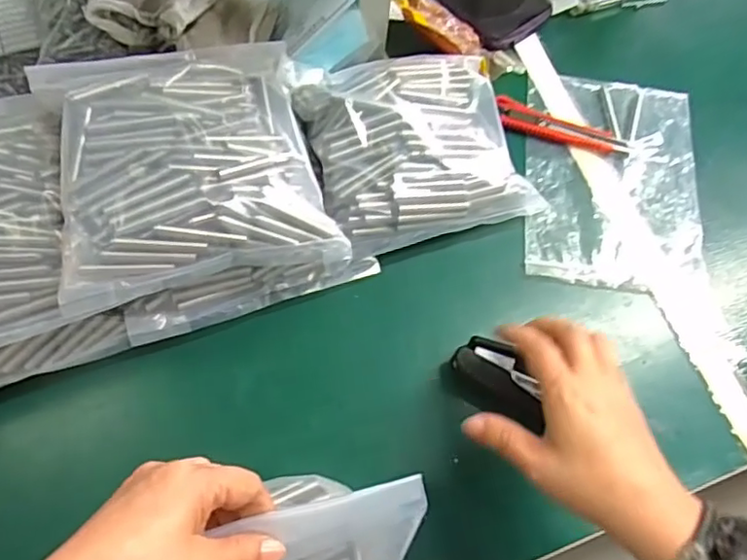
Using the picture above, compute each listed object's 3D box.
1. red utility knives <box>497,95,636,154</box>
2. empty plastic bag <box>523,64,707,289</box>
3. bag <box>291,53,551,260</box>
[{"bbox_3d":[0.167,-0.133,0.534,0.122,0.010,0.032,18,70,5],"label":"red utility knives"},{"bbox_3d":[0.206,-0.090,0.523,0.147,0.009,0.203,9,69,1],"label":"empty plastic bag"},{"bbox_3d":[0.031,-0.112,0.493,0.158,0.062,0.159,-18,71,-9],"label":"bag"}]

